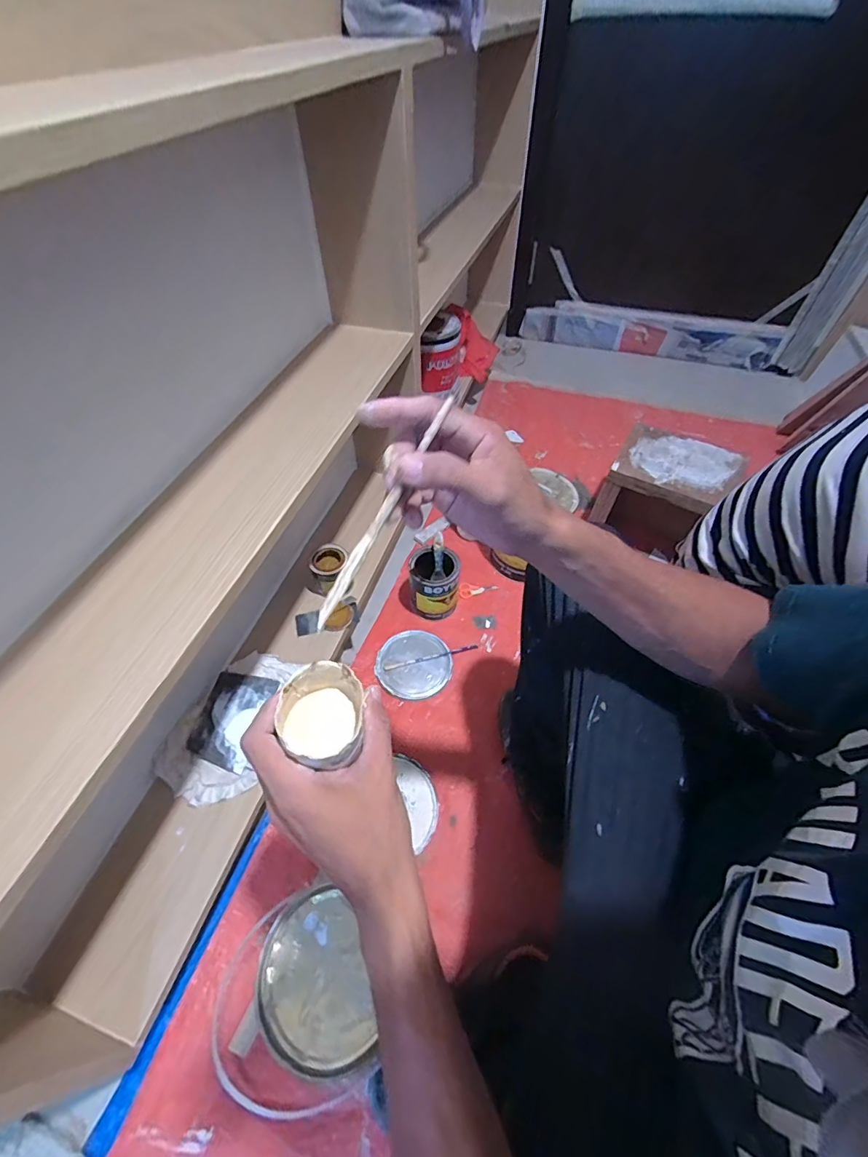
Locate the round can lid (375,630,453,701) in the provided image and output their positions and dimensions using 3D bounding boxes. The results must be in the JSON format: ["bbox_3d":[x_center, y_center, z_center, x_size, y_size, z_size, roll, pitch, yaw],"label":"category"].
[{"bbox_3d":[-0.039,0.168,0.913,0.146,0.007,0.143,0,53,0],"label":"round can lid"}]

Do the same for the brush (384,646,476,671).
[{"bbox_3d":[-0.005,0.161,0.924,0.194,0.008,0.013,-13,54,-10],"label":"brush"}]

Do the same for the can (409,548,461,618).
[{"bbox_3d":[-0.002,0.015,0.950,0.096,0.139,0.090,0,53,0],"label":"can"}]

